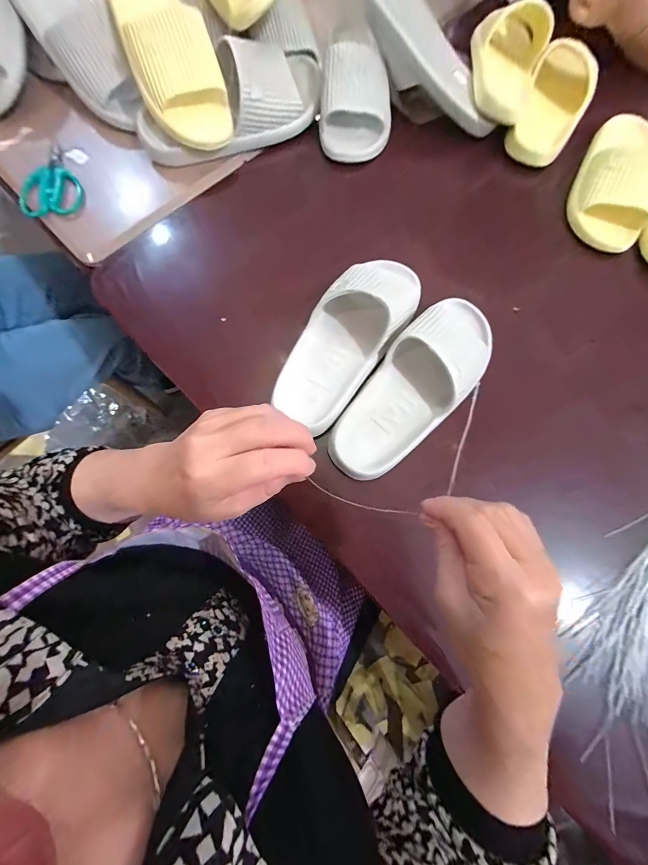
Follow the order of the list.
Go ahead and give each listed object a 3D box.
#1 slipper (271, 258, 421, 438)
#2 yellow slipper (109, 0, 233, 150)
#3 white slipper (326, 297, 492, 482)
[{"bbox_3d":[0.032,-0.126,0.393,0.096,0.072,0.248,35,82,4],"label":"slipper"},{"bbox_3d":[-0.219,-0.532,0.442,0.111,0.068,0.257,-28,103,-8],"label":"yellow slipper"},{"bbox_3d":[0.115,-0.060,0.394,0.099,0.062,0.268,40,83,5],"label":"white slipper"}]

